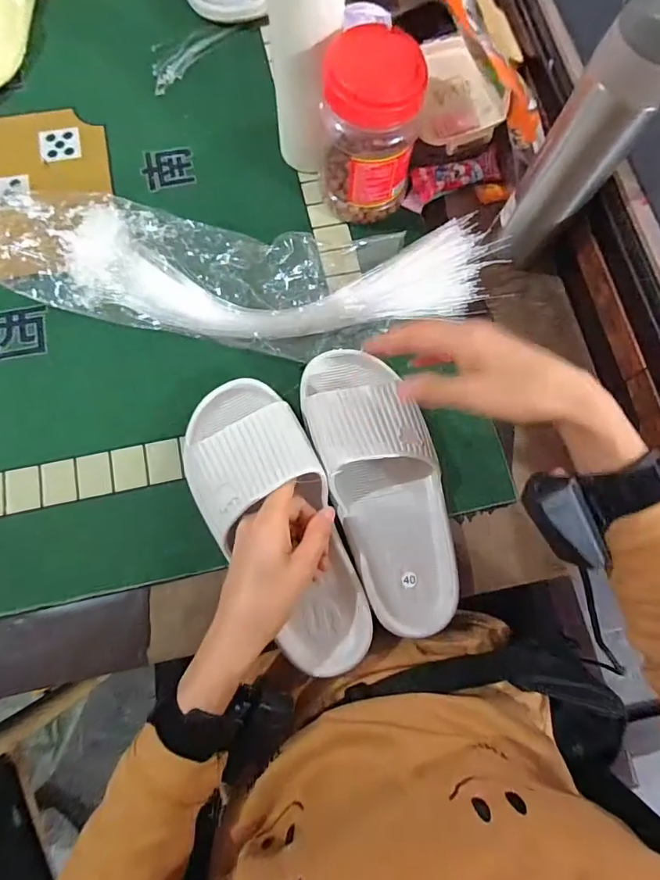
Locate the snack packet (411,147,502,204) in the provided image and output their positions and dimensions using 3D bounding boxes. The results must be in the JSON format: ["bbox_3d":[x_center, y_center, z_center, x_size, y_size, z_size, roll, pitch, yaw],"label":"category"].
[{"bbox_3d":[0.142,-0.294,0.495,0.108,0.021,0.035,-24,76,-7],"label":"snack packet"}]

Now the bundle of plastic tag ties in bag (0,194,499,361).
[{"bbox_3d":[-0.096,-0.163,0.435,0.503,0.035,0.137,3,75,0],"label":"bundle of plastic tag ties in bag"}]

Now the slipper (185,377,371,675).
[{"bbox_3d":[-0.045,0.068,0.373,0.103,0.061,0.251,-24,87,-7],"label":"slipper"}]

